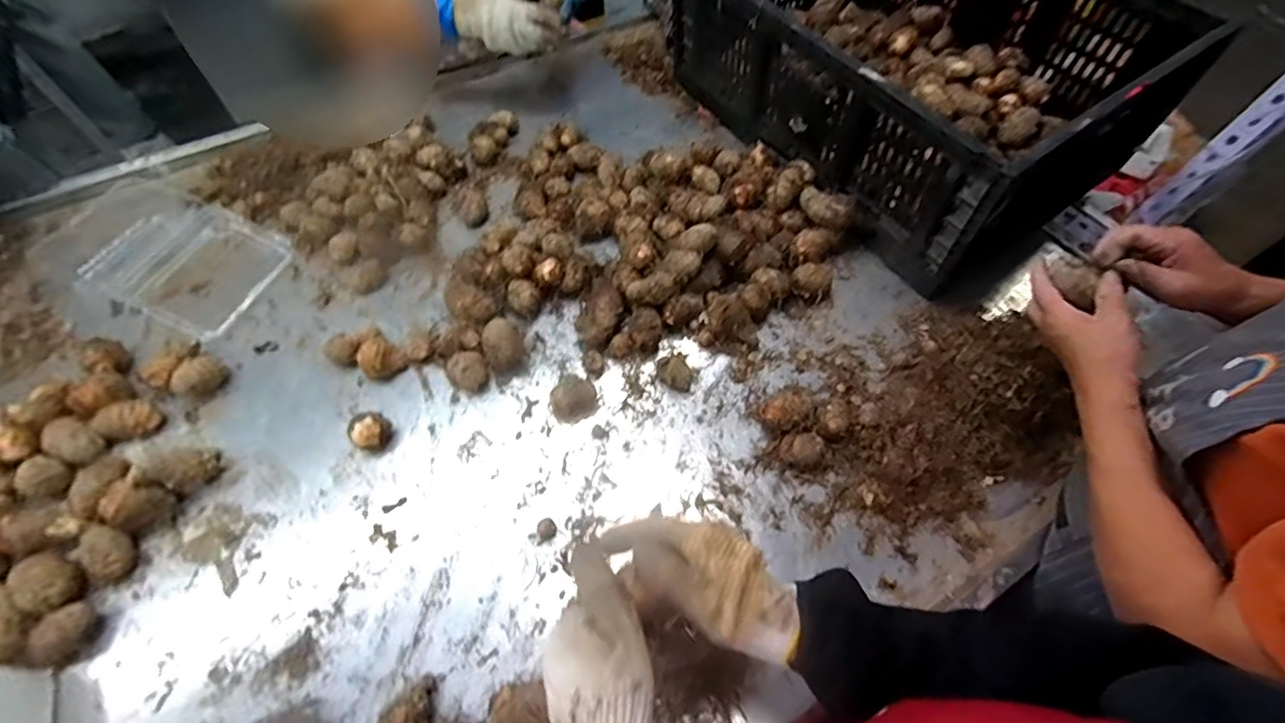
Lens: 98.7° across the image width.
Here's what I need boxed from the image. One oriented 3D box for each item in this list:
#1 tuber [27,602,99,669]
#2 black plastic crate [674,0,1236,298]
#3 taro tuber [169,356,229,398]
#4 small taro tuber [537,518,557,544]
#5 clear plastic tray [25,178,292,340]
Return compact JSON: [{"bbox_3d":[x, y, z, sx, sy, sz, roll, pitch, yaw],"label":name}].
[{"bbox_3d":[-0.519,0.246,0.496,0.035,0.037,0.050,-6,58,-5],"label":"tuber"},{"bbox_3d":[0.366,-0.433,0.811,0.397,0.260,0.588,-31,64,-19],"label":"black plastic crate"},{"bbox_3d":[-0.517,0.017,0.642,0.043,0.045,0.052,28,62,15],"label":"taro tuber"},{"bbox_3d":[-0.099,0.172,0.567,0.019,0.013,0.019,1,58,-1],"label":"small taro tuber"},{"bbox_3d":[-0.651,-0.152,0.741,0.318,0.040,0.177,19,60,10],"label":"clear plastic tray"}]

